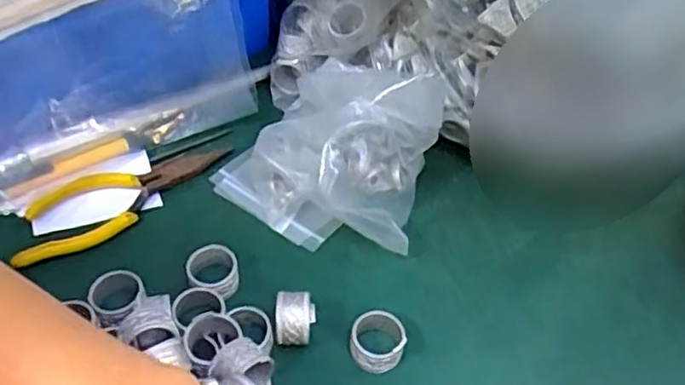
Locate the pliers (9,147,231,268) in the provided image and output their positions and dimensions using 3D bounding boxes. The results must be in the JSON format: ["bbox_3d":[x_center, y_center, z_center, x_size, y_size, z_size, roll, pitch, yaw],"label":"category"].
[{"bbox_3d":[-0.132,0.003,0.402,0.135,0.008,0.045,-21,52,-20],"label":"pliers"}]

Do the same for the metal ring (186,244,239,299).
[{"bbox_3d":[-0.071,0.045,0.366,0.027,0.013,0.029,1,48,-1],"label":"metal ring"}]

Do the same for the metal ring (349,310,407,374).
[{"bbox_3d":[0.018,0.078,0.343,0.027,0.020,0.027,1,48,-1],"label":"metal ring"}]

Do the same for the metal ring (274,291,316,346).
[{"bbox_3d":[-0.025,0.067,0.344,0.020,0.025,0.022,2,48,-1],"label":"metal ring"}]

